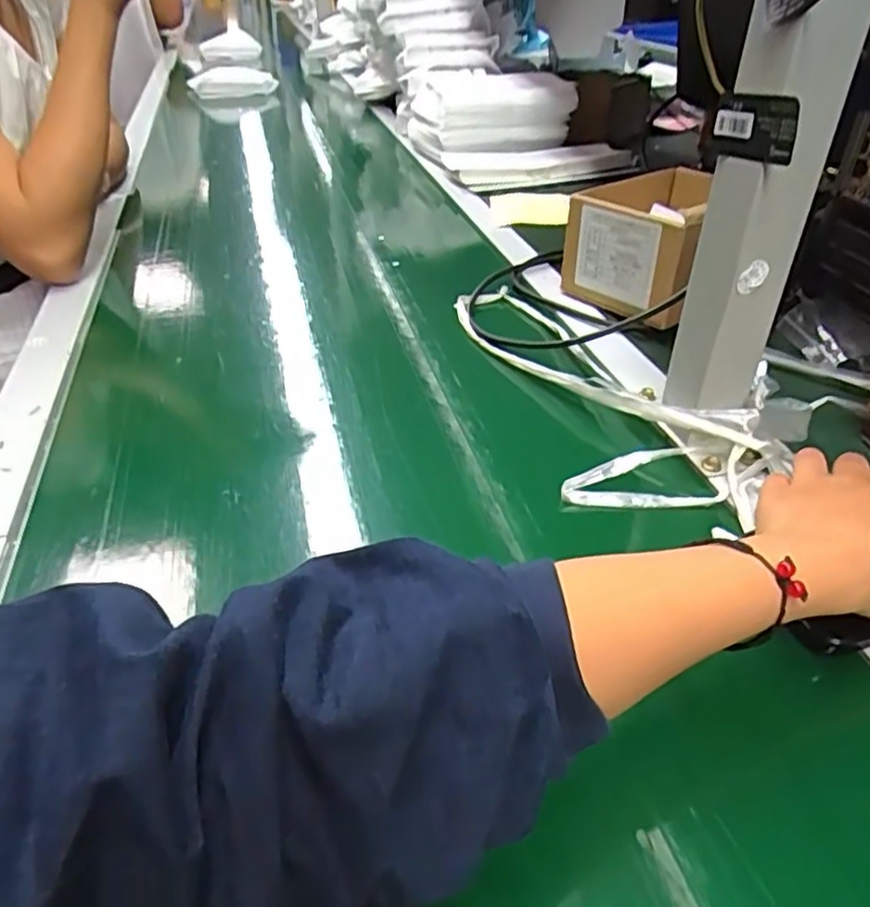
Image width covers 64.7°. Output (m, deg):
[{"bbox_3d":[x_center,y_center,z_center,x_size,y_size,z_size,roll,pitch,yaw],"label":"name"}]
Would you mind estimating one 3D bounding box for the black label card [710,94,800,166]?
[{"bbox_3d":[0.156,-0.161,0.338,0.007,0.030,0.057,-19,36,-9],"label":"black label card"}]

